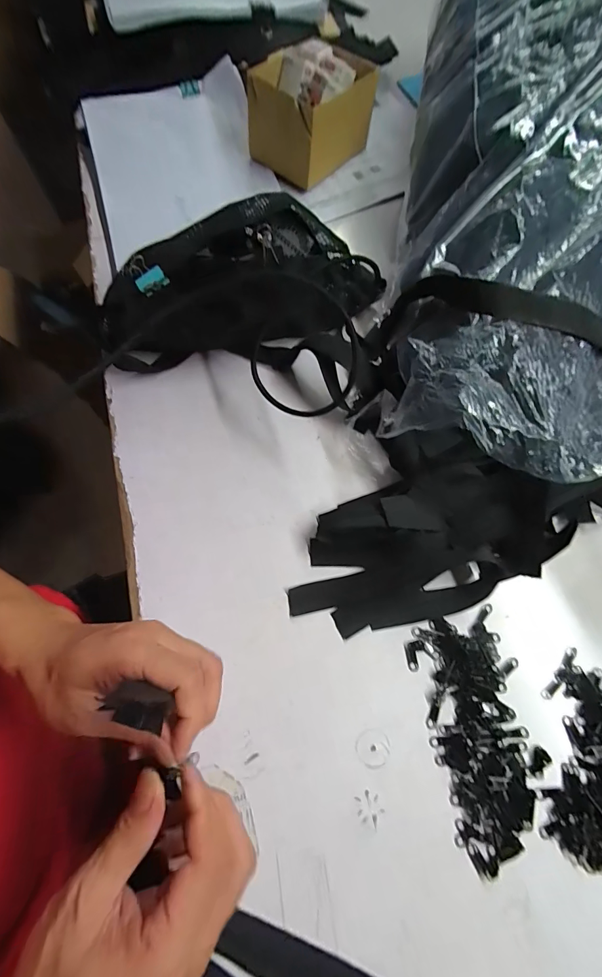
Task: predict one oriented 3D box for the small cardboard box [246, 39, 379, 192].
[{"bbox_3d":[0.016,-0.463,0.506,0.113,0.095,0.119,43,74,15],"label":"small cardboard box"}]

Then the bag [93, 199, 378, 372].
[{"bbox_3d":[-0.051,-0.199,0.399,0.269,0.107,0.149,-3,69,-2],"label":"bag"}]

